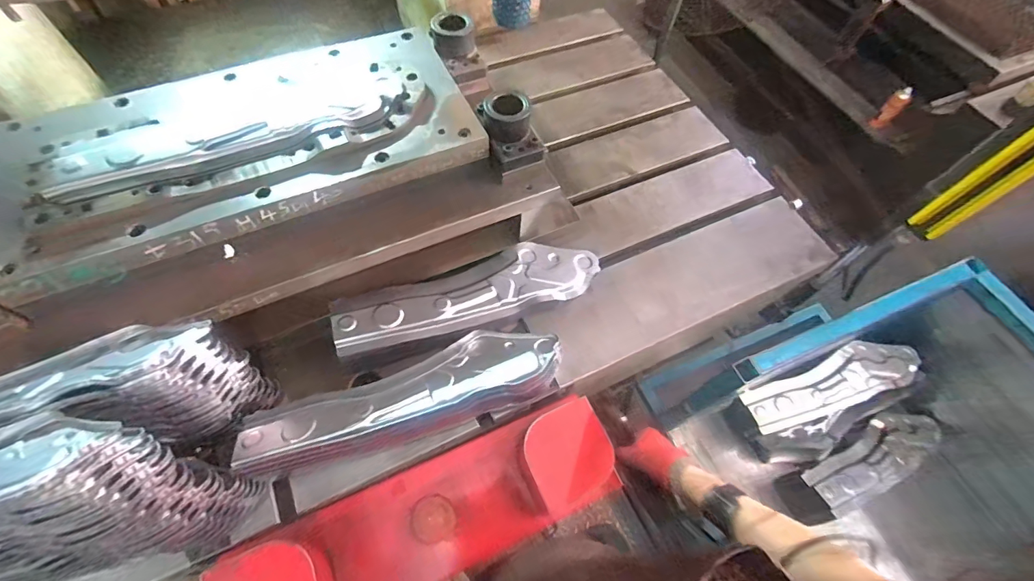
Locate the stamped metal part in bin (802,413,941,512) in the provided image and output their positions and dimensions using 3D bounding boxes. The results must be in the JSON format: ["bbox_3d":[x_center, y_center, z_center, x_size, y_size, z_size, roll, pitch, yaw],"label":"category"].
[{"bbox_3d":[0.831,0.396,1.035,0.407,0.071,0.120,-22,66,-15],"label":"stamped metal part in bin"}]

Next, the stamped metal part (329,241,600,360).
[{"bbox_3d":[-0.070,0.000,0.733,0.442,0.055,0.131,-17,64,-12],"label":"stamped metal part"}]

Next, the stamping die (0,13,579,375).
[{"bbox_3d":[-0.352,-0.154,0.715,0.801,0.266,0.360,-23,66,-15],"label":"stamping die"}]

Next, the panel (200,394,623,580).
[{"bbox_3d":[-0.114,0.303,0.597,0.503,0.103,0.149,-22,65,-12],"label":"panel"}]

